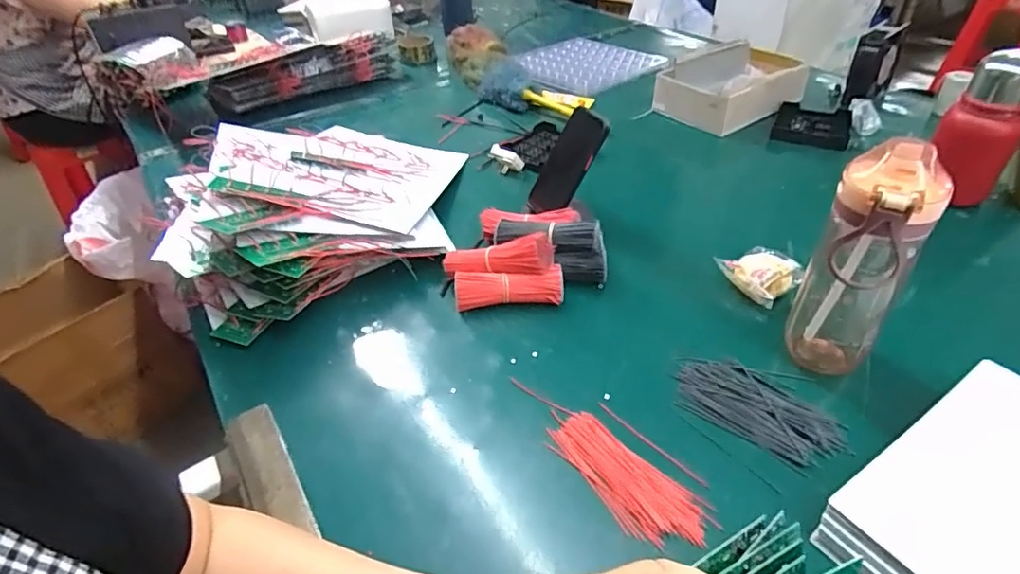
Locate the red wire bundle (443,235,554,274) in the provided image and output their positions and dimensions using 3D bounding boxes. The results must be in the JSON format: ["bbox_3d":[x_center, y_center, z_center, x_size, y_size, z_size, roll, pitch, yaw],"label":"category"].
[{"bbox_3d":[-0.015,-0.035,0.621,0.124,0.034,0.039,1,40,6],"label":"red wire bundle"}]

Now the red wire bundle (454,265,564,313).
[{"bbox_3d":[0.000,0.003,0.619,0.119,0.036,0.037,-4,40,-1],"label":"red wire bundle"}]

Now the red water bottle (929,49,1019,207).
[{"bbox_3d":[0.584,-0.194,0.685,0.065,0.168,0.084,-24,44,-23],"label":"red water bottle"}]

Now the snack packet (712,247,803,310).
[{"bbox_3d":[0.283,-0.018,0.624,0.061,0.032,0.071,-22,43,-21],"label":"snack packet"}]

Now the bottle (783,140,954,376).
[{"bbox_3d":[0.297,-0.016,0.473,0.070,0.210,0.076,21,46,27],"label":"bottle"}]

